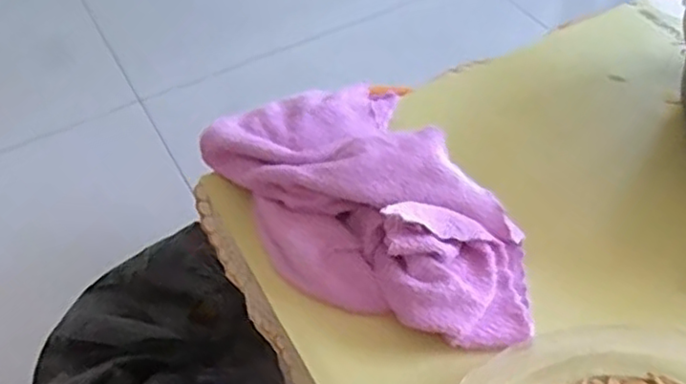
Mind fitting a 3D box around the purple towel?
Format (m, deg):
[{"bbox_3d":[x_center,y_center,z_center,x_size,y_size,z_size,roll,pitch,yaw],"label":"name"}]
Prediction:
[{"bbox_3d":[0.015,0.000,0.420,0.134,0.046,0.223,-22,51,-16],"label":"purple towel"}]

